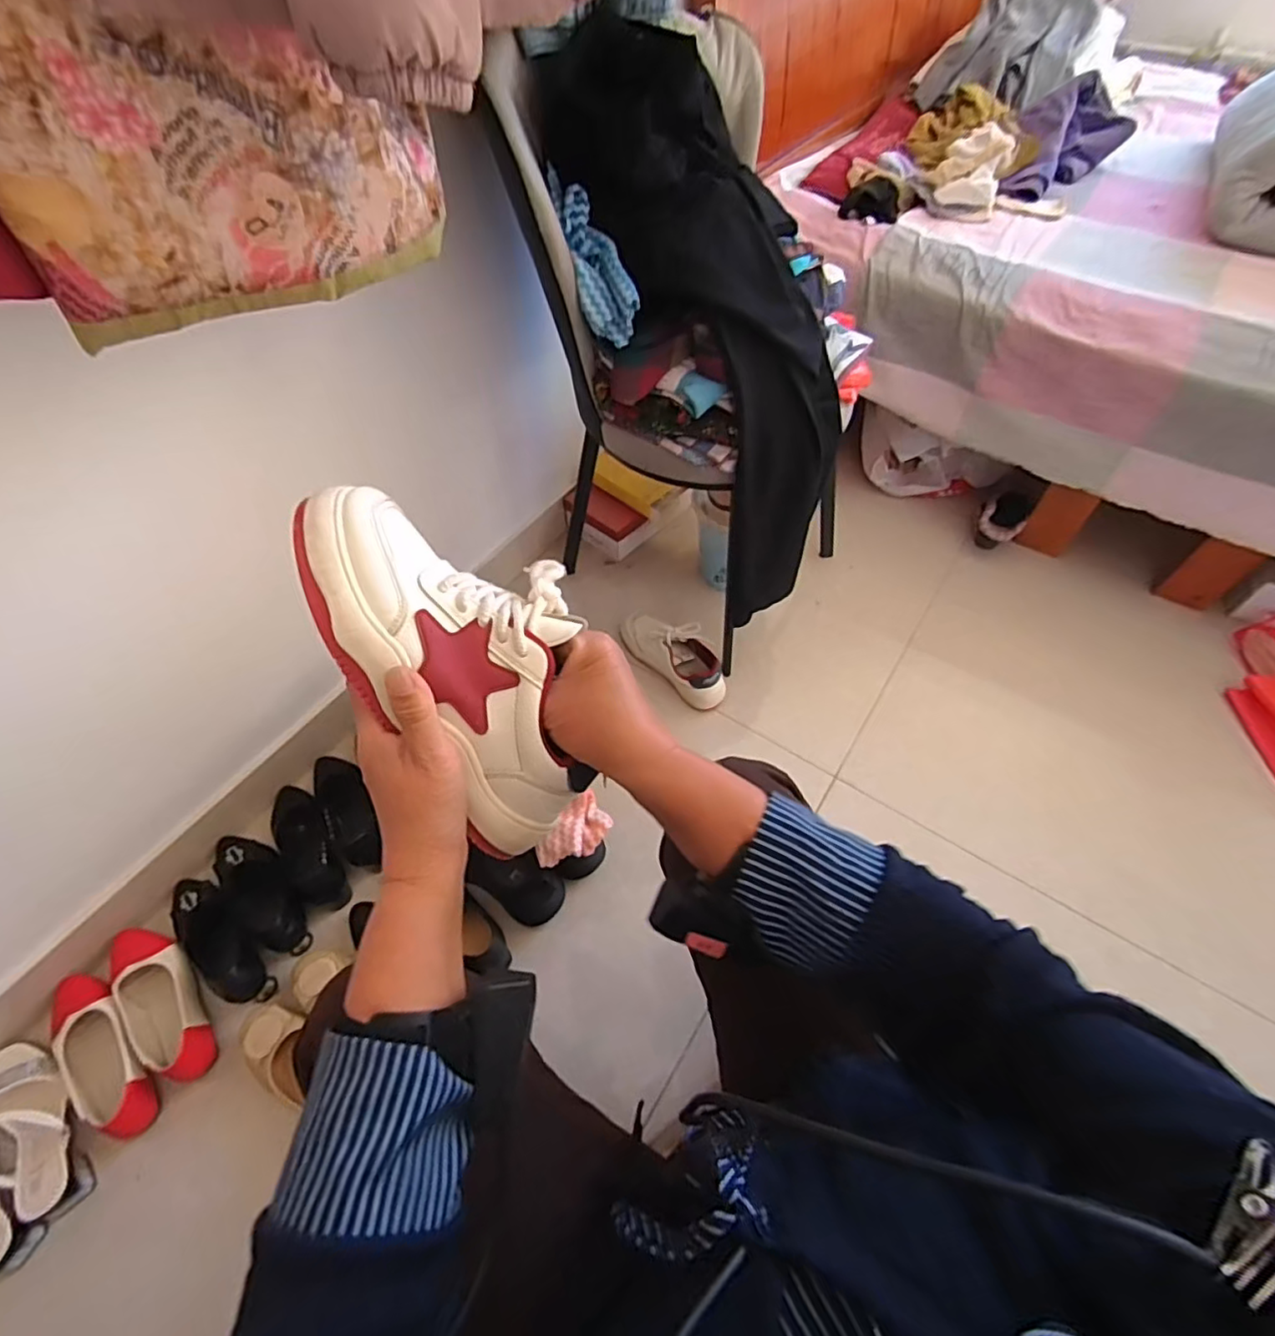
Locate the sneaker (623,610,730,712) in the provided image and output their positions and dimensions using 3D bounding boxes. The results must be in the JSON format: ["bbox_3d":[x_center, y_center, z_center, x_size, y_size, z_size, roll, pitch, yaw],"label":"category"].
[{"bbox_3d":[0.069,-0.039,1.175,0.250,0.102,0.084,40,63,22],"label":"sneaker"}]

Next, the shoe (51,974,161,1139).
[{"bbox_3d":[-0.716,0.509,0.822,0.081,0.050,0.245,-39,66,-25],"label":"shoe"}]

